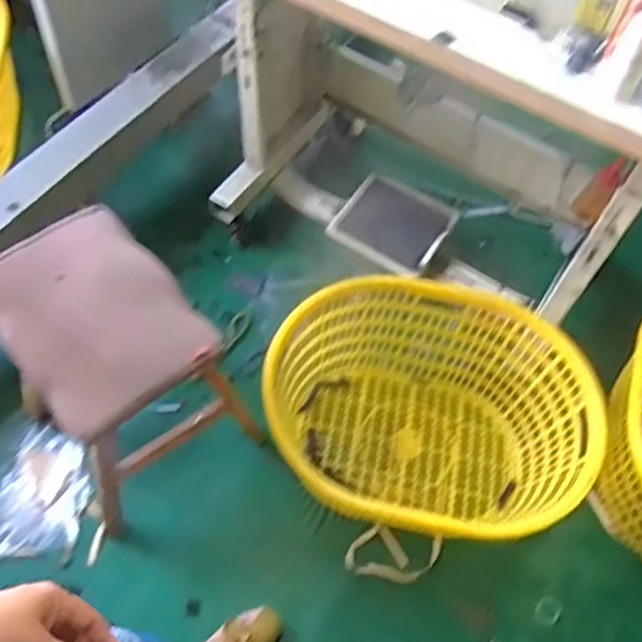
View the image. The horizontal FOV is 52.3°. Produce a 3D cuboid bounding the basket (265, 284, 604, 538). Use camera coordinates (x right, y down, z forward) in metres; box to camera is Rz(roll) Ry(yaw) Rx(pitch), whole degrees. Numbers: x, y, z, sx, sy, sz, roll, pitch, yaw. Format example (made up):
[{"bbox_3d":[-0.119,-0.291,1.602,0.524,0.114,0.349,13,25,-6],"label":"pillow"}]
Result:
[{"bbox_3d":[0.212,0.187,1.357,0.614,0.355,0.384,9,56,4],"label":"basket"}]

